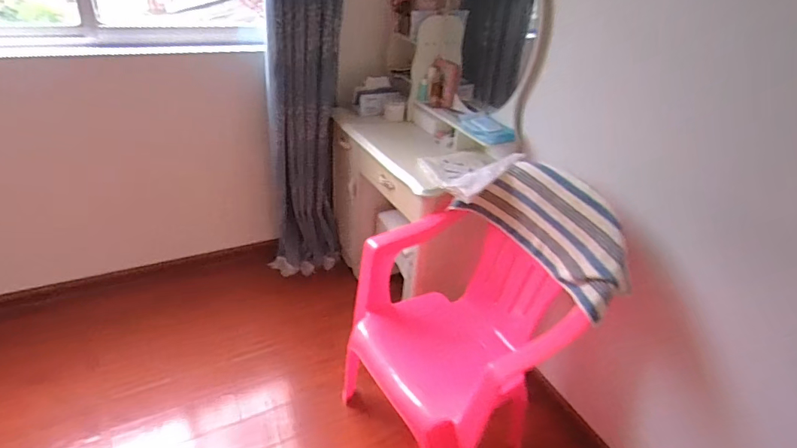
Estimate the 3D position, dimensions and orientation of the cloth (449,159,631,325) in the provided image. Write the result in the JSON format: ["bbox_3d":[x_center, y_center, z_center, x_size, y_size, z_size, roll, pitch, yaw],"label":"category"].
[{"bbox_3d":[0.400,-0.006,1.205,0.081,0.246,0.497,7,28,-39],"label":"cloth"}]

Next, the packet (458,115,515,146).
[{"bbox_3d":[0.266,-0.297,1.442,0.085,0.063,0.185,-15,39,-31],"label":"packet"}]

